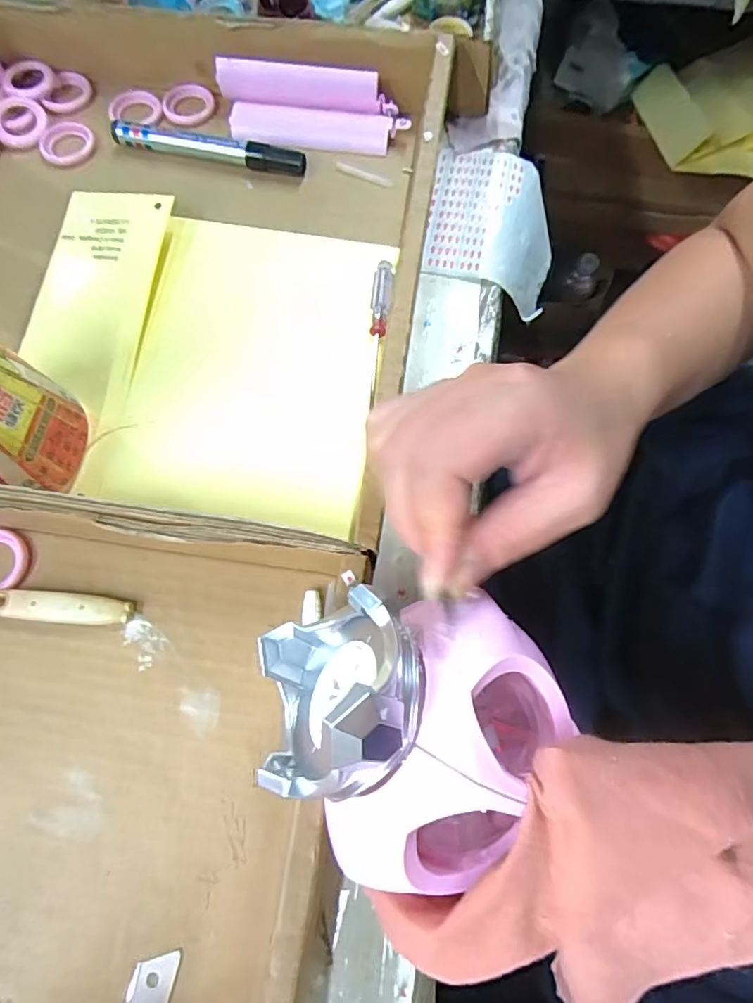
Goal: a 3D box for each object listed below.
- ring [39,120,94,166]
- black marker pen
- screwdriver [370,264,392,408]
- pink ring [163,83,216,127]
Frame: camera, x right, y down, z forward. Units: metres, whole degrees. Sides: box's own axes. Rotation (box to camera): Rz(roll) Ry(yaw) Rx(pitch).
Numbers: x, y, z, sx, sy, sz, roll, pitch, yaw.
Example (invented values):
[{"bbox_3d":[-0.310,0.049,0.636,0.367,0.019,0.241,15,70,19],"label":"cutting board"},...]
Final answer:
[{"bbox_3d":[-0.219,-0.254,0.373,0.036,0.007,0.033,0,73,-1],"label":"ring"},{"bbox_3d":[-0.117,-0.244,0.366,0.136,0.019,0.011,13,73,3],"label":"black marker pen"},{"bbox_3d":[0.001,-0.110,0.327,0.012,0.010,0.087,8,73,2],"label":"screwdriver"},{"bbox_3d":[-0.137,-0.290,0.386,0.037,0.005,0.038,0,73,-1],"label":"pink ring"}]

